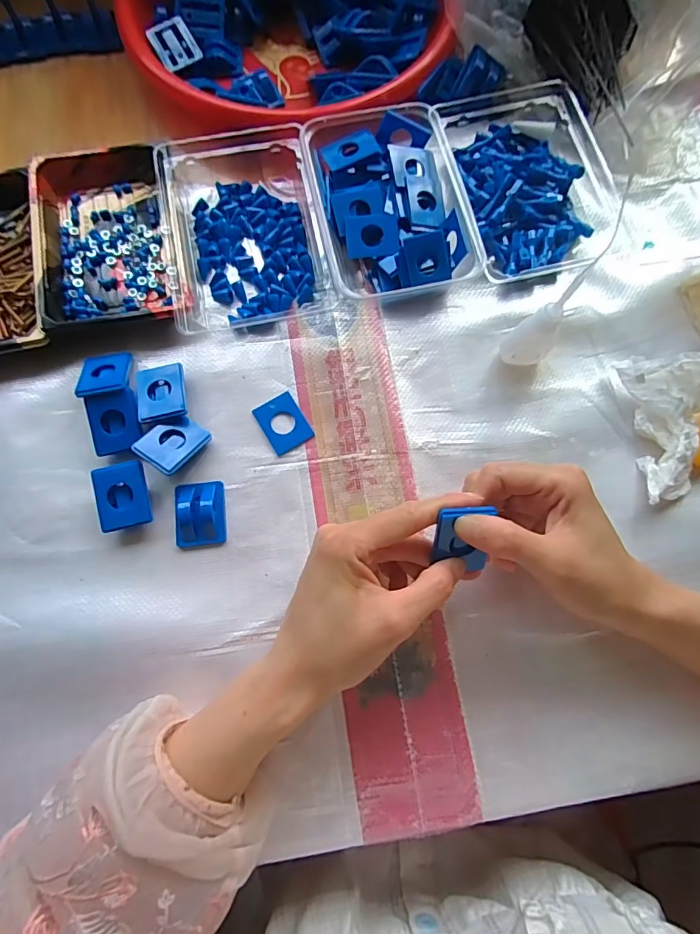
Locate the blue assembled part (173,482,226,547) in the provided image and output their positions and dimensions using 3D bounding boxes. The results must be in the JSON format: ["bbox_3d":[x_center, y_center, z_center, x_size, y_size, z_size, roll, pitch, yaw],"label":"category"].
[{"bbox_3d":[-0.106,0.032,0.326,0.034,0.017,0.045,-8,76,-2],"label":"blue assembled part"}]

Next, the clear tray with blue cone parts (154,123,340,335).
[{"bbox_3d":[-0.087,-0.197,0.373,0.120,0.032,0.179,-14,76,-4],"label":"clear tray with blue cone parts"}]

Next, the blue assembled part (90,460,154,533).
[{"bbox_3d":[-0.157,0.020,0.327,0.035,0.019,0.043,-13,76,-3],"label":"blue assembled part"}]

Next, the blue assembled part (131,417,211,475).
[{"bbox_3d":[-0.127,-0.015,0.336,0.035,0.014,0.044,36,59,5],"label":"blue assembled part"}]

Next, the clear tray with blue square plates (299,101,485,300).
[{"bbox_3d":[0.029,-0.207,0.372,0.107,0.037,0.156,-13,76,-3],"label":"clear tray with blue square plates"}]

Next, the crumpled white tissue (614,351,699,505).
[{"bbox_3d":[0.221,-0.028,0.325,0.055,0.047,0.098,10,76,2],"label":"crumpled white tissue"}]

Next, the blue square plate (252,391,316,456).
[{"bbox_3d":[-0.050,-0.033,0.349,0.032,0.004,0.042,-29,78,-7],"label":"blue square plate"}]

